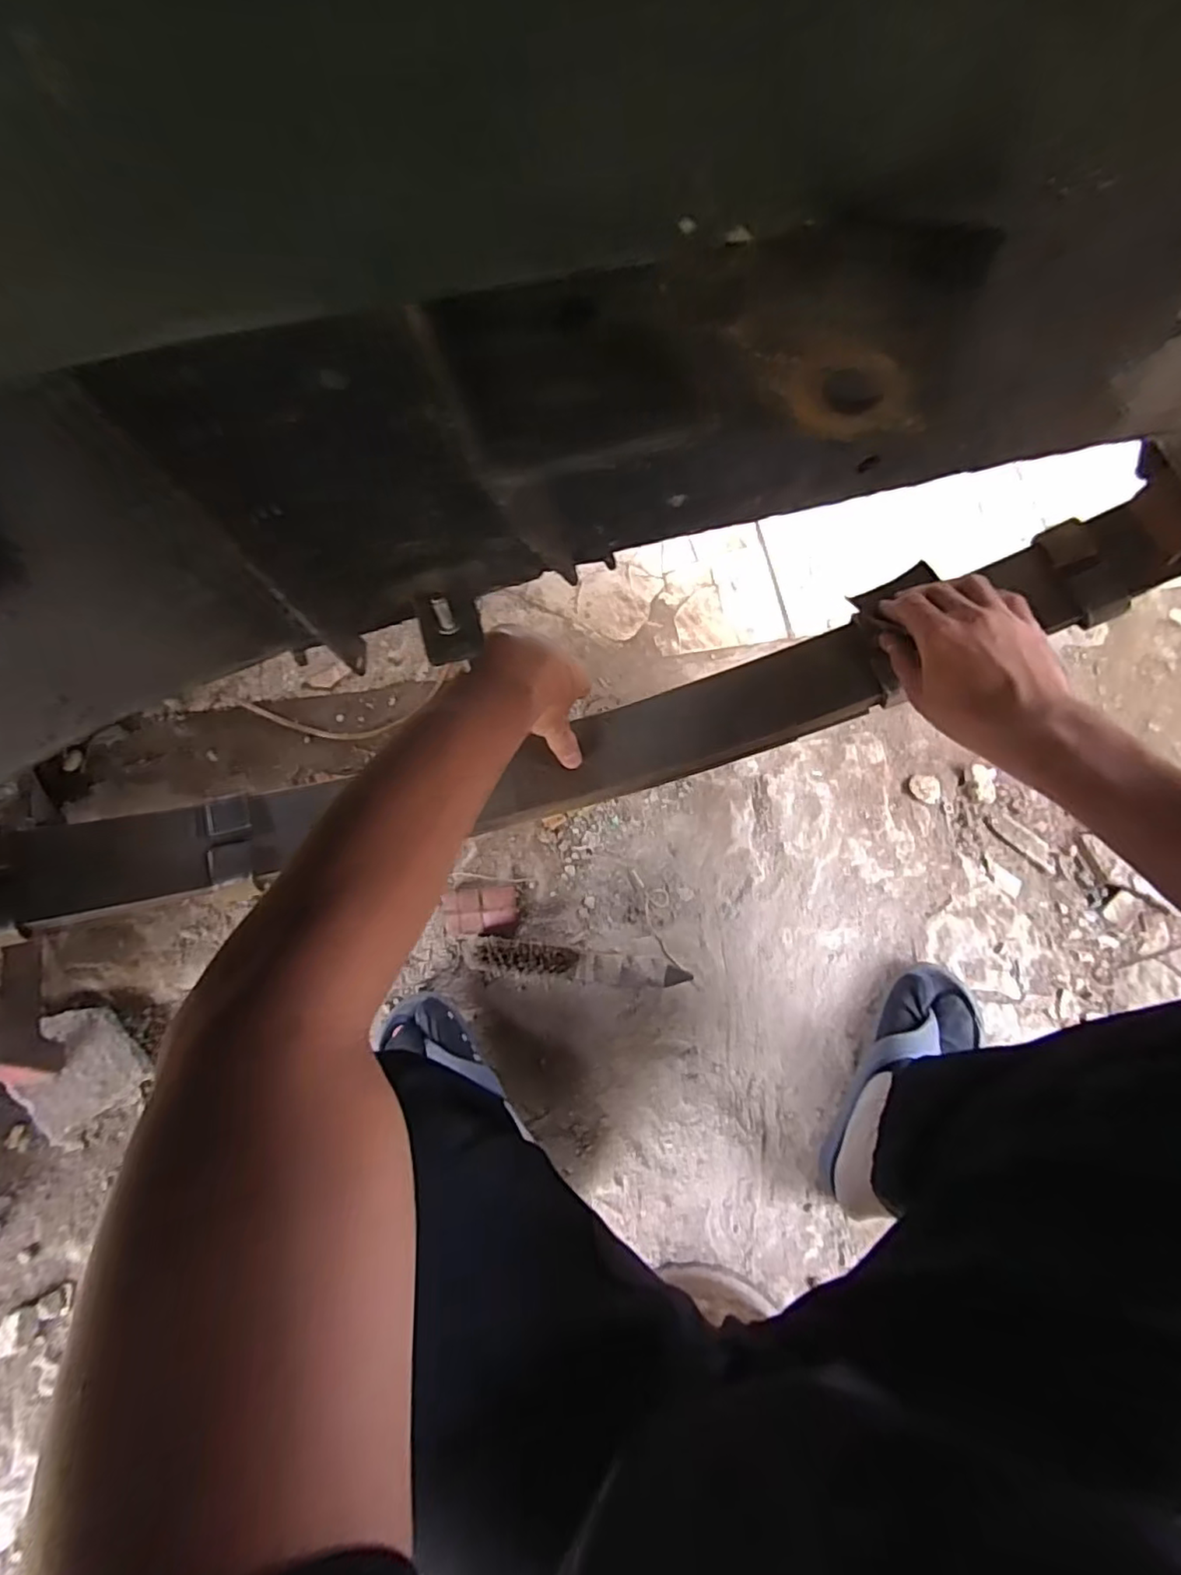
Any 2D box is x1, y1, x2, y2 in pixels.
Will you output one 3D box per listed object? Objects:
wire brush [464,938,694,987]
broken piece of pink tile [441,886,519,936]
[{"bbox_3d":[-0.014,0.186,0.660,0.228,0.049,0.035,6,72,0],"label":"wire brush"},{"bbox_3d":[-0.122,0.138,0.694,0.081,0.018,0.047,-4,72,-4],"label":"broken piece of pink tile"}]

